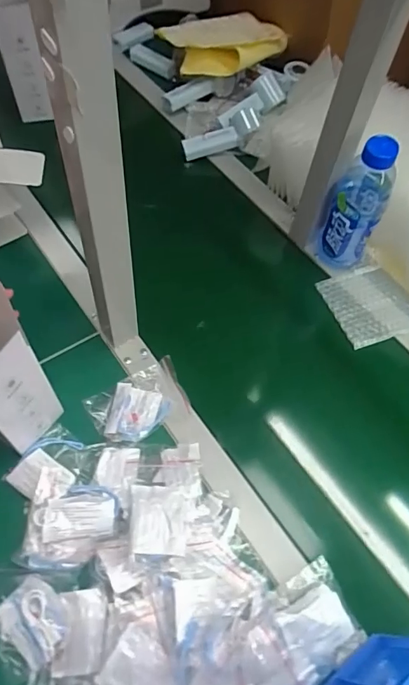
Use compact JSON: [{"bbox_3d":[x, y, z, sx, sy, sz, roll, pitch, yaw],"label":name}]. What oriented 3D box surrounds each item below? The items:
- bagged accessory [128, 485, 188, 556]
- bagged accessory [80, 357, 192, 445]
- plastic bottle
[{"bbox_3d":[-0.047,0.178,0.465,0.057,0.015,0.070,2,47,-4],"label":"bagged accessory"},{"bbox_3d":[-0.080,0.076,0.570,0.116,0.013,0.079,-27,65,-18],"label":"bagged accessory"},{"bbox_3d":[0.211,-0.189,0.638,0.065,0.209,0.064,-1,60,-4],"label":"plastic bottle"}]

